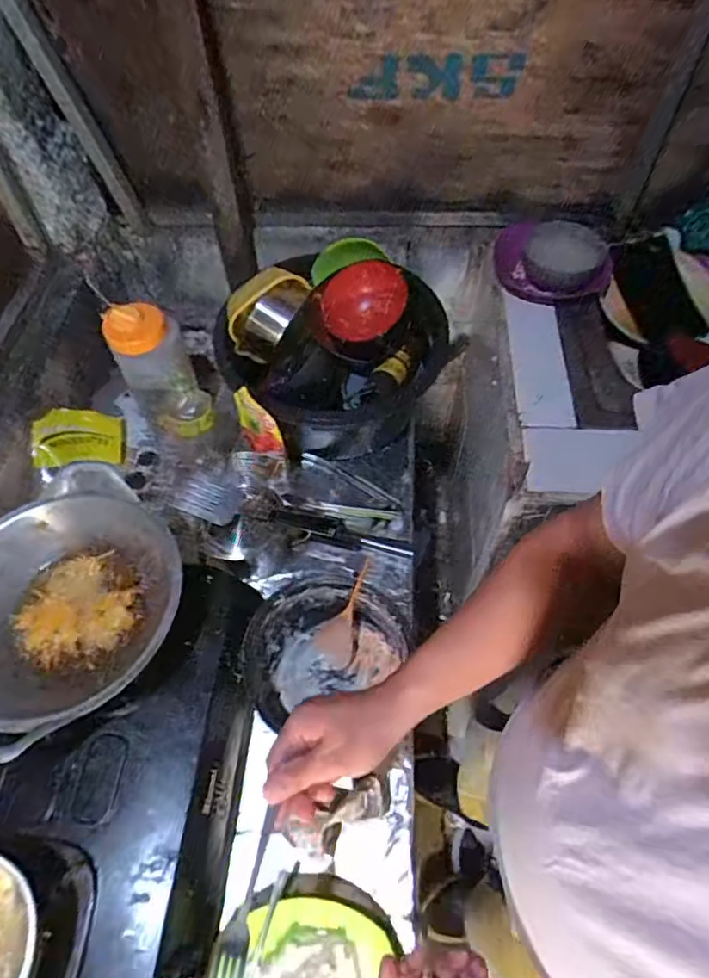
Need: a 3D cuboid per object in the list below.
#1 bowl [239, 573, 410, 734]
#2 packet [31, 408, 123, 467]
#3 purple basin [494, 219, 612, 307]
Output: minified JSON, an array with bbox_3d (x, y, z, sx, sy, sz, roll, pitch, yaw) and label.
[{"bbox_3d":[-0.053,0.244,0.828,0.189,0.118,0.209,27,62,17],"label":"bowl"},{"bbox_3d":[-0.528,-0.101,1.064,0.156,0.020,0.115,-1,75,-29],"label":"packet"},{"bbox_3d":[0.389,-0.443,1.080,0.225,0.071,0.194,12,59,8],"label":"purple basin"}]

